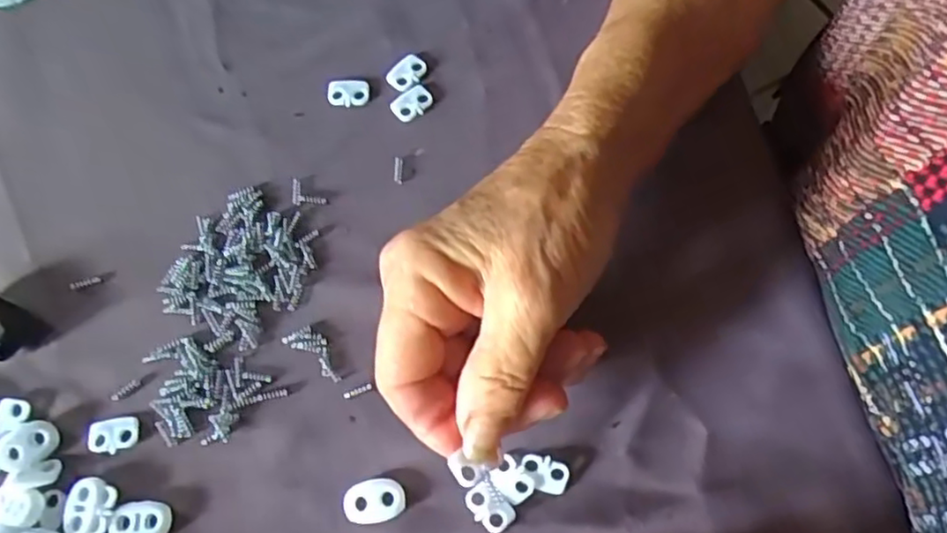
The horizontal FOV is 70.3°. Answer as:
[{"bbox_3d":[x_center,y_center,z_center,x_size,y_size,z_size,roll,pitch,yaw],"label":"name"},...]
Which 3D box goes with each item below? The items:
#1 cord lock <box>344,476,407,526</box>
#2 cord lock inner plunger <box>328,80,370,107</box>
[{"bbox_3d":[-0.037,0.088,0.254,0.023,0.004,0.015,-6,71,-1],"label":"cord lock"},{"bbox_3d":[-0.058,-0.080,0.309,0.019,0.004,0.012,-5,71,-1],"label":"cord lock inner plunger"}]

